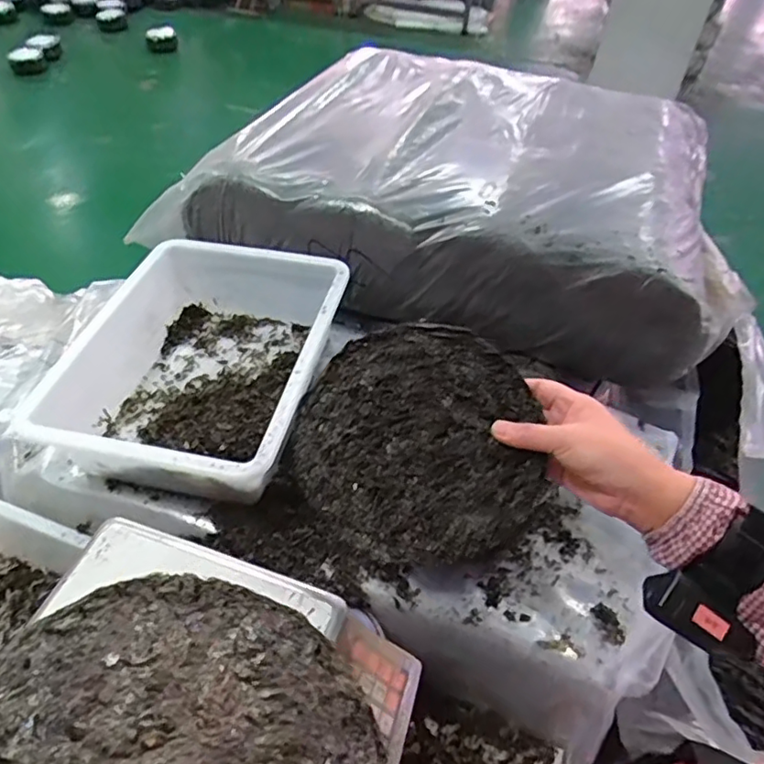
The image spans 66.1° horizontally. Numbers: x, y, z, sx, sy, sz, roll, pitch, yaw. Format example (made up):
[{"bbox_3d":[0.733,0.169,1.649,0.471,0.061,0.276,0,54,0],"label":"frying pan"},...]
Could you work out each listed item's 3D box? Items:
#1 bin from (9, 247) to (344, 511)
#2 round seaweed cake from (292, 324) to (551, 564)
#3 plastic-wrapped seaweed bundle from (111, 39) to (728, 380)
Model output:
[{"bbox_3d":[-0.222,-0.021,0.734,0.293,0.113,0.352,10,48,7],"label":"bin"},{"bbox_3d":[0.029,0.044,0.484,0.192,0.010,0.190,-2,68,4],"label":"round seaweed cake"},{"bbox_3d":[0.144,-0.356,1.048,0.845,0.186,0.683,17,49,13],"label":"plastic-wrapped seaweed bundle"}]

